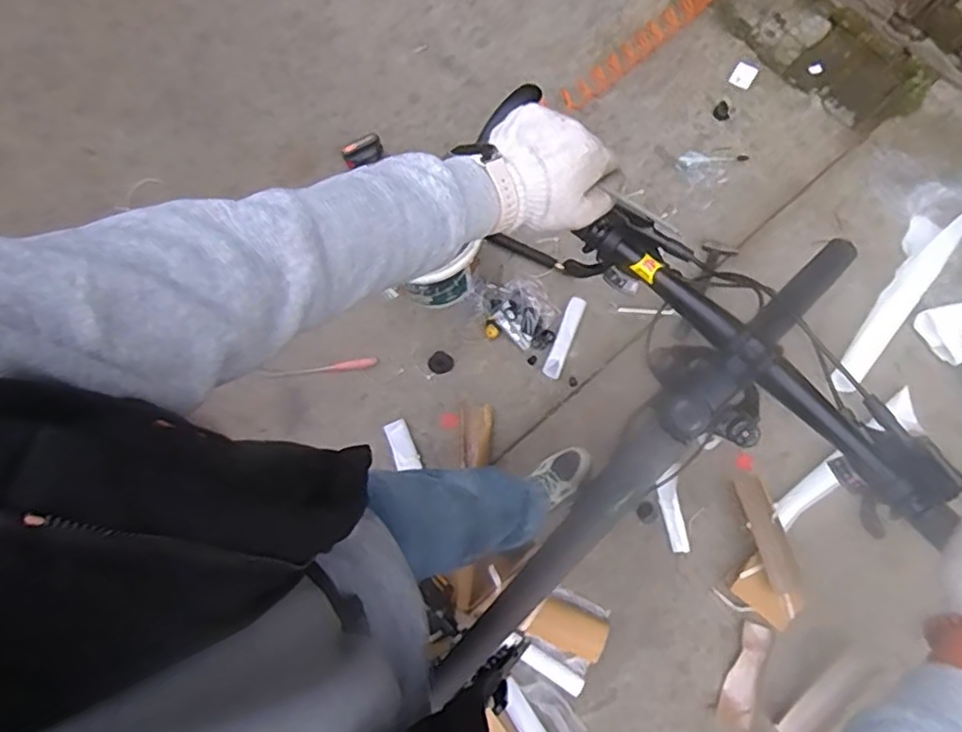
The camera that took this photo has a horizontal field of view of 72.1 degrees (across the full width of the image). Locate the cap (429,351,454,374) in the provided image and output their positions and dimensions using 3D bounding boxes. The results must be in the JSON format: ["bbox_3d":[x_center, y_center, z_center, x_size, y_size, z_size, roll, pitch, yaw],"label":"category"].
[{"bbox_3d":[-0.099,-0.007,1.636,0.056,0.019,0.055,-1,74,2],"label":"cap"}]

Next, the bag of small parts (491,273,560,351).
[{"bbox_3d":[0.110,-0.133,1.657,0.145,0.028,0.189,-31,75,-7],"label":"bag of small parts"}]

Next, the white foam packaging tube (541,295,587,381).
[{"bbox_3d":[0.209,-0.073,1.641,0.044,0.028,0.215,20,75,8],"label":"white foam packaging tube"}]

